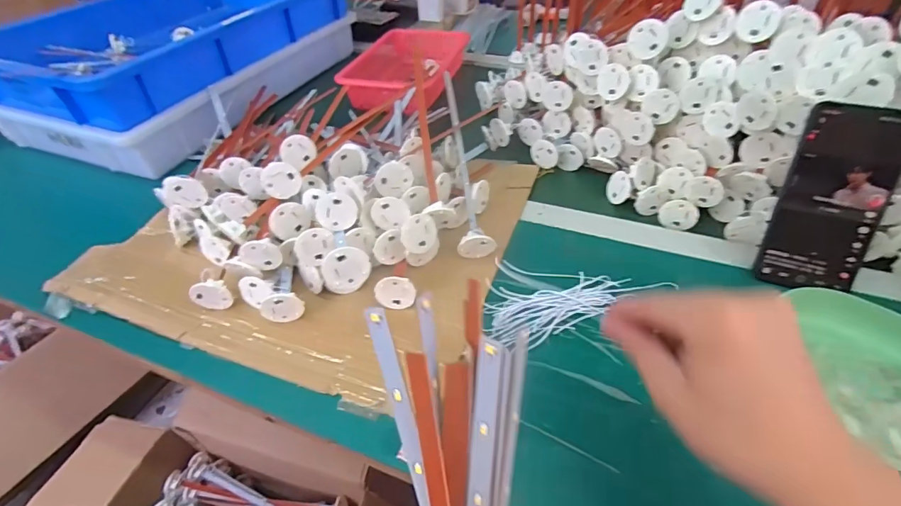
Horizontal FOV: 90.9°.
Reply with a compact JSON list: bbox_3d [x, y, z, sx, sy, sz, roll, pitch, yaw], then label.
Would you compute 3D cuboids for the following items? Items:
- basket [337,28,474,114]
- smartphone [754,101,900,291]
[{"bbox_3d":[-0.076,-0.337,0.798,0.164,0.055,0.266,11,46,16],"label":"basket"},{"bbox_3d":[0.343,-0.046,0.396,0.080,0.163,0.015,15,19,25],"label":"smartphone"}]

